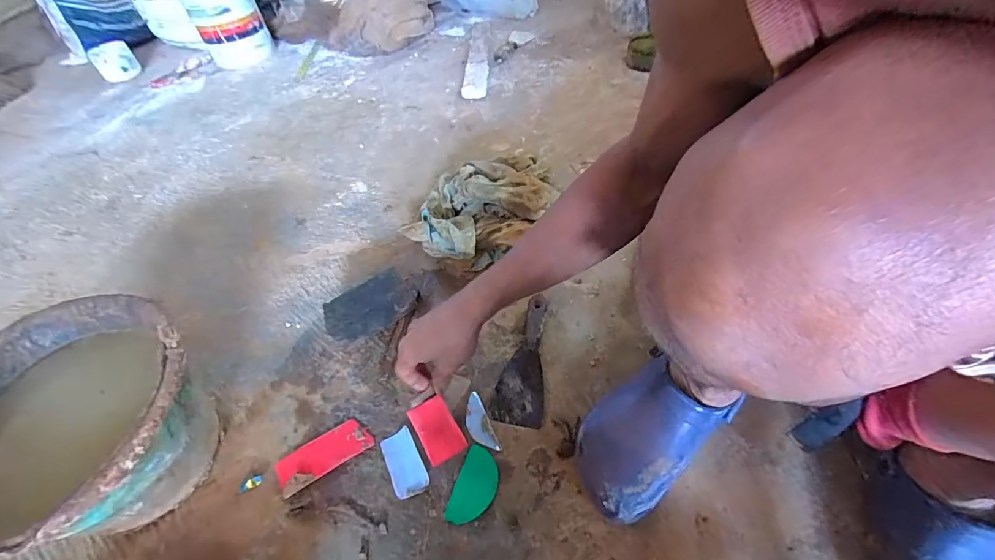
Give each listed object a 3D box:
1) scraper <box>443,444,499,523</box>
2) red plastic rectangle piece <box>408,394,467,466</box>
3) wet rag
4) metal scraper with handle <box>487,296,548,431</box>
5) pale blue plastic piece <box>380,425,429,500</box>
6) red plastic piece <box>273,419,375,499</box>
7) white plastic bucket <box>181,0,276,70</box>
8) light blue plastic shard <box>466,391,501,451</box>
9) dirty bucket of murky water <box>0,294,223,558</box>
[{"bbox_3d":[-0.024,0.235,0.496,0.046,0.004,0.082,15,54,16],"label":"scraper"},{"bbox_3d":[-0.072,0.179,0.523,0.046,0.004,0.069,-27,81,-16],"label":"red plastic rectangle piece"},{"bbox_3d":[-0.016,-0.129,0.715,0.181,0.102,0.254,29,59,25],"label":"wet rag"},{"bbox_3d":[0.037,0.101,0.577,0.064,0.026,0.175,7,52,10],"label":"metal scraper with handle"},{"bbox_3d":[-0.110,0.214,0.512,0.039,0.009,0.074,-23,53,-13],"label":"pale blue plastic piece"},{"bbox_3d":[-0.210,0.210,0.526,0.110,0.006,0.047,-28,56,-19],"label":"red plastic piece"},{"bbox_3d":[-0.732,-0.708,1.194,0.173,0.195,0.160,-28,55,-17],"label":"white plastic bucket"},{"bbox_3d":[-0.023,0.176,0.536,0.029,0.004,0.074,-19,56,-14],"label":"light blue plastic shard"},{"bbox_3d":[-0.428,0.168,0.473,0.244,0.166,0.246,-2,51,3],"label":"dirty bucket of murky water"}]

